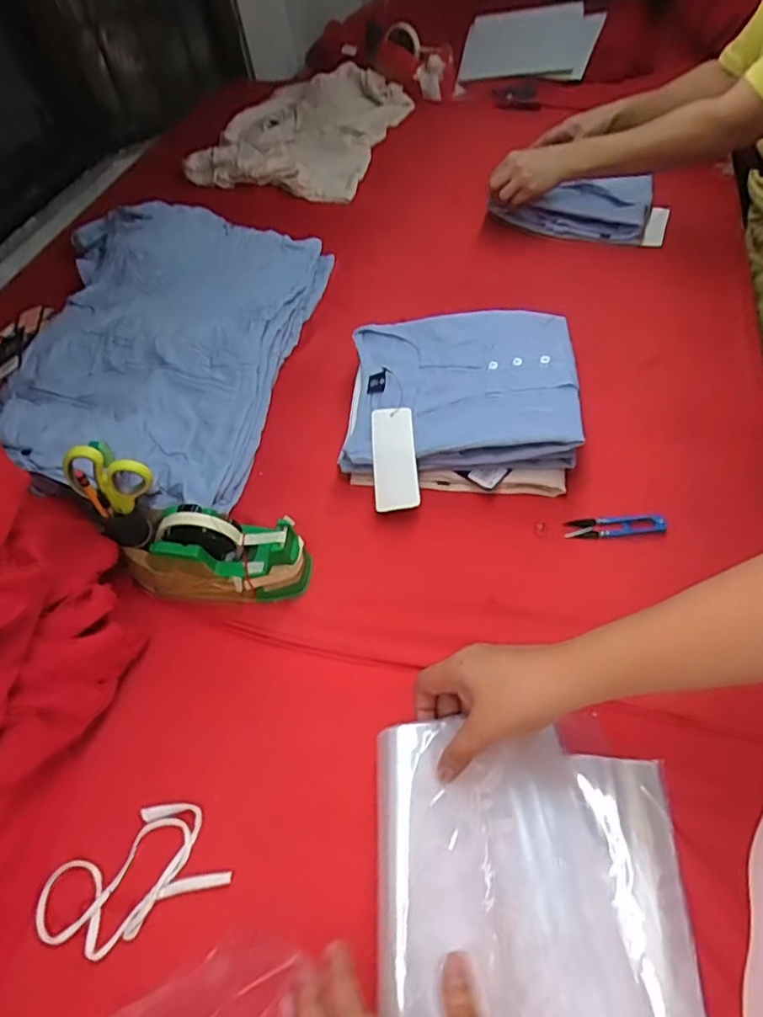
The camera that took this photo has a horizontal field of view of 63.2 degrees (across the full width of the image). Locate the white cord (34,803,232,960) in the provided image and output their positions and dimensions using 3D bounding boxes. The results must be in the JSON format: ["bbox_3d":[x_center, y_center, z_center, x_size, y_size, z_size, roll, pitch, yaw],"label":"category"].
[{"bbox_3d":[-0.202,0.295,0.494,0.142,0.006,0.081,-27,52,-12],"label":"white cord"}]

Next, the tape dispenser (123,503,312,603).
[{"bbox_3d":[-0.165,0.039,0.627,0.175,0.098,0.069,2,51,7],"label":"tape dispenser"}]

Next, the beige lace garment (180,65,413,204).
[{"bbox_3d":[-0.152,-0.794,1.287,0.348,0.076,0.496,11,54,18],"label":"beige lace garment"}]

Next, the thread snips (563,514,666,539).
[{"bbox_3d":[0.250,0.019,0.664,0.100,0.013,0.024,-4,51,7],"label":"thread snips"}]

